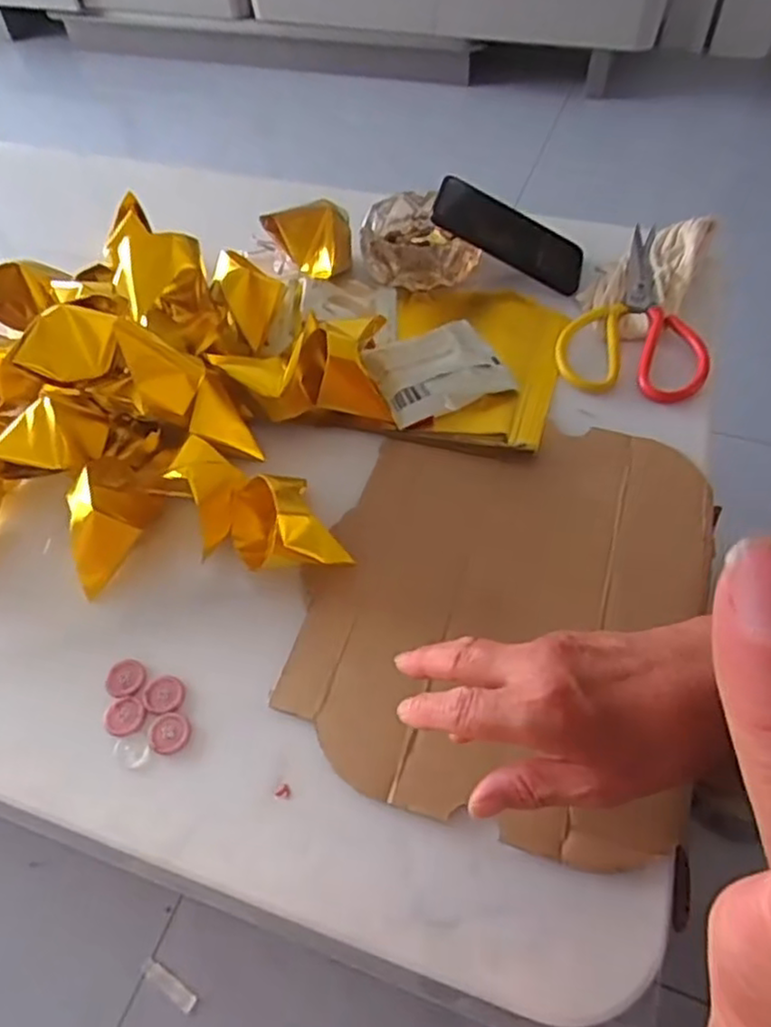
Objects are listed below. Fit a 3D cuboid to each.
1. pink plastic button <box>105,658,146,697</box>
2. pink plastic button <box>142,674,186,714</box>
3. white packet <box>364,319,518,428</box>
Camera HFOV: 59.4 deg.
[{"bbox_3d":[-0.169,0.107,0.442,0.024,0.006,0.028,1,52,3],"label":"pink plastic button"},{"bbox_3d":[-0.142,0.116,0.432,0.027,0.007,0.025,-1,52,1],"label":"pink plastic button"},{"bbox_3d":[0.045,-0.127,0.574,0.110,0.021,0.084,-22,54,-15],"label":"white packet"}]

